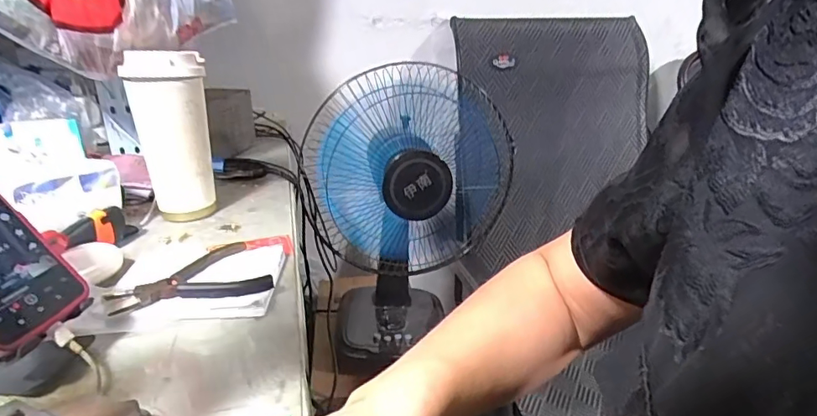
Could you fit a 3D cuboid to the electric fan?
[{"bbox_3d":[-0.002,0.022,0.801,0.285,0.468,0.194,2,22,3],"label":"electric fan"}]

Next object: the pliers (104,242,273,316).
[{"bbox_3d":[-0.192,0.067,0.435,0.121,0.018,0.085,-13,26,-32],"label":"pliers"}]

